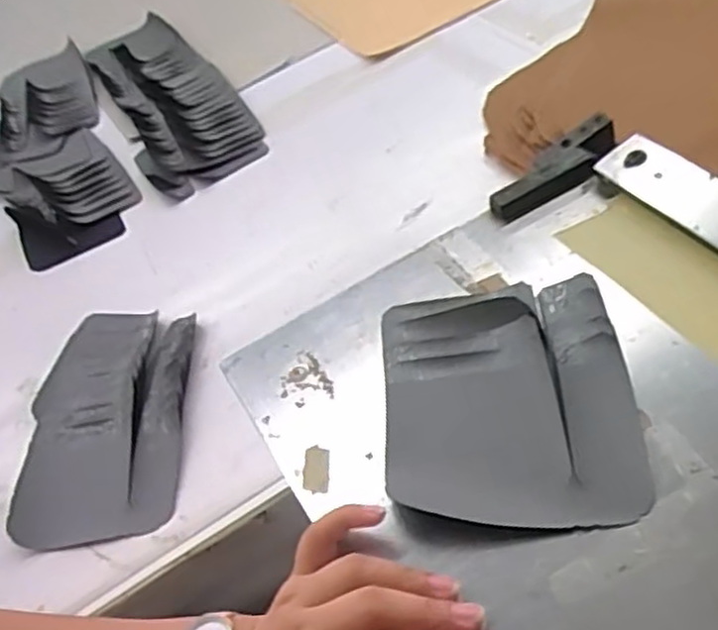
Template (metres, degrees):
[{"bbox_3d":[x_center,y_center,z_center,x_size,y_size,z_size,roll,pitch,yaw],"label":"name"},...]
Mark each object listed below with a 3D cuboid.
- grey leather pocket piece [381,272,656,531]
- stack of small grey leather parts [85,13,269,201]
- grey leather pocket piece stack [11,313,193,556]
[{"bbox_3d":[0.078,0.045,0.404,0.126,0.032,0.149,-8,48,9],"label":"grey leather pocket piece"},{"bbox_3d":[-0.247,-0.282,0.971,0.144,0.052,0.435,-24,52,-14],"label":"stack of small grey leather parts"},{"bbox_3d":[-0.209,0.084,0.625,0.132,0.025,0.227,-10,47,6],"label":"grey leather pocket piece stack"}]

